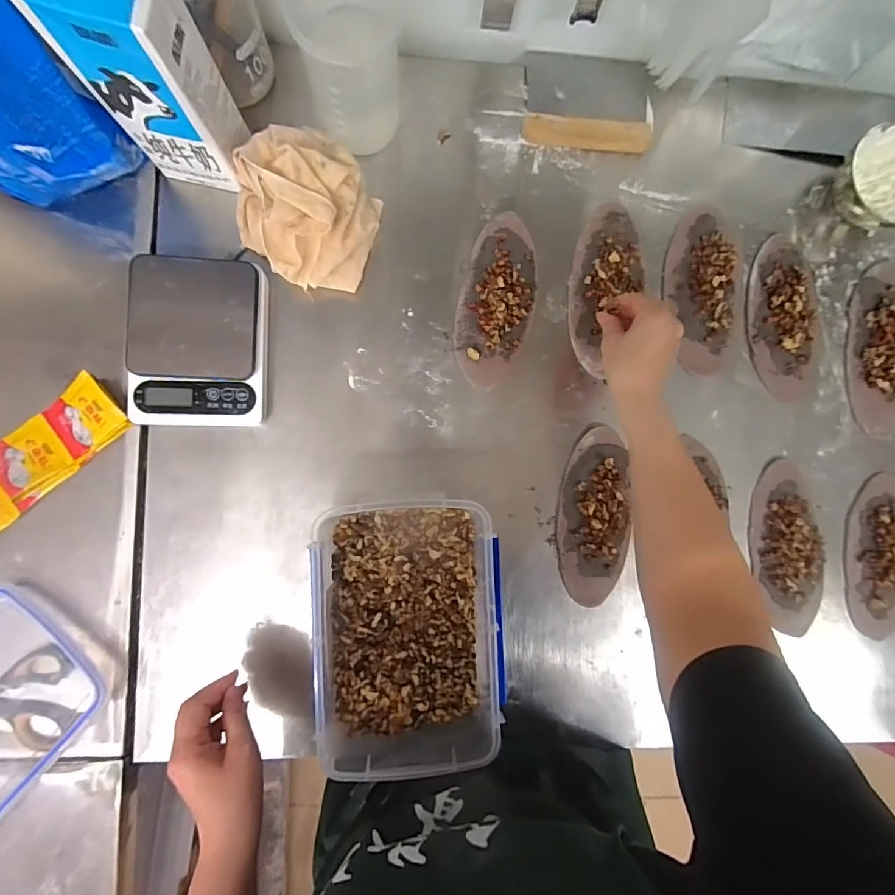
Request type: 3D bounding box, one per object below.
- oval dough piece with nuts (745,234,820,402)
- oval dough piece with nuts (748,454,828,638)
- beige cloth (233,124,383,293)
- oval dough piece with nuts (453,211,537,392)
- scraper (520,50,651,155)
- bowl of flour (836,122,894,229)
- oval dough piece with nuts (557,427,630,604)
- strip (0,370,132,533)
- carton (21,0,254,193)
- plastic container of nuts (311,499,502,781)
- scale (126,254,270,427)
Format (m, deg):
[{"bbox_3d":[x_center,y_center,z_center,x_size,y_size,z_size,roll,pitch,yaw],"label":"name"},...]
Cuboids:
[{"bbox_3d":[0.406,-0.157,0.542,0.088,0.018,0.191,1,87,-4],"label":"oval dough piece with nuts"},{"bbox_3d":[0.405,0.118,0.531,0.086,0.019,0.198,3,87,-4],"label":"oval dough piece with nuts"},{"bbox_3d":[-0.143,-0.245,0.474,0.146,0.092,0.149,-31,90,-5],"label":"beige cloth"},{"bbox_3d":[0.059,-0.169,0.518,0.084,0.019,0.197,16,86,-3],"label":"oval dough piece with nuts"},{"bbox_3d":[0.167,-0.406,0.533,0.152,0.020,0.102,7,87,-4],"label":"scraper"},{"bbox_3d":[0.508,-0.309,0.533,0.105,0.057,0.109,0,87,-4],"label":"bowl of flour"},{"bbox_3d":[0.167,0.079,0.519,0.074,0.018,0.199,1,87,-4],"label":"oval dough piece with nuts"},{"bbox_3d":[-0.438,0.017,0.470,0.216,0.022,0.069,-41,91,-5],"label":"strip"},{"bbox_3d":[-0.259,-0.322,0.400,0.104,0.192,0.064,10,87,-4],"label":"carton"},{"bbox_3d":[-0.037,0.189,0.470,0.179,0.080,0.255,-3,88,-4],"label":"plastic container of nuts"},{"bbox_3d":[-0.262,-0.109,0.481,0.130,0.044,0.169,1,87,-4],"label":"scale"}]

